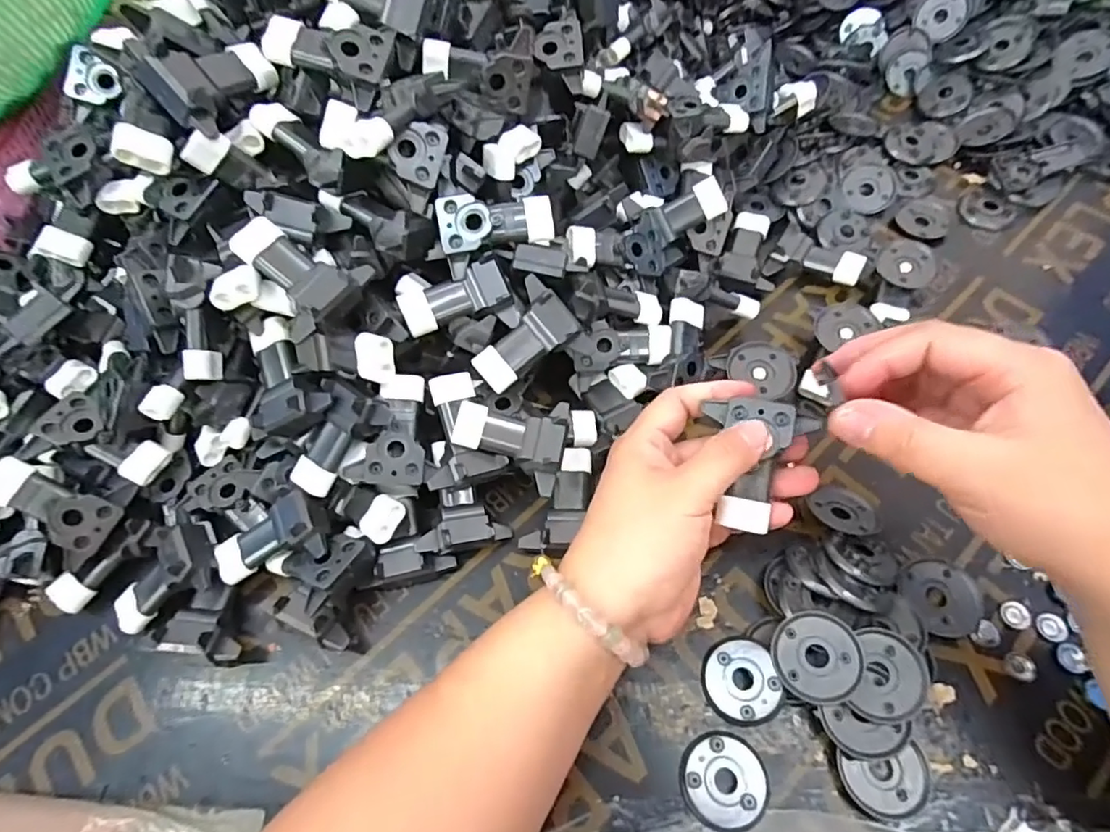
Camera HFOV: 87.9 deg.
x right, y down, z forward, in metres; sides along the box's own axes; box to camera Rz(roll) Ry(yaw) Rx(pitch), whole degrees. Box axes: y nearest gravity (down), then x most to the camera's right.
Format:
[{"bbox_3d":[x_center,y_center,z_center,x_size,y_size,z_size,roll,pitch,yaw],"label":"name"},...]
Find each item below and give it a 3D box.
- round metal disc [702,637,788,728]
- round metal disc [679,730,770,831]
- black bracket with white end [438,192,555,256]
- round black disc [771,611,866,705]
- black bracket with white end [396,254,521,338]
[{"bbox_3d":[0.098,0.139,0.305,0.039,0.008,0.043,-25,53,15],"label":"round metal disc"},{"bbox_3d":[0.084,0.182,0.287,0.042,0.008,0.041,-2,61,3],"label":"round metal disc"},{"bbox_3d":[-0.035,-0.115,0.344,0.066,0.020,0.031,-8,95,-10],"label":"black bracket with white end"},{"bbox_3d":[0.135,0.124,0.296,0.041,0.006,0.043,-6,73,20],"label":"round black disc"},{"bbox_3d":[-0.056,-0.075,0.351,0.072,0.027,0.030,-14,100,-7],"label":"black bracket with white end"}]

